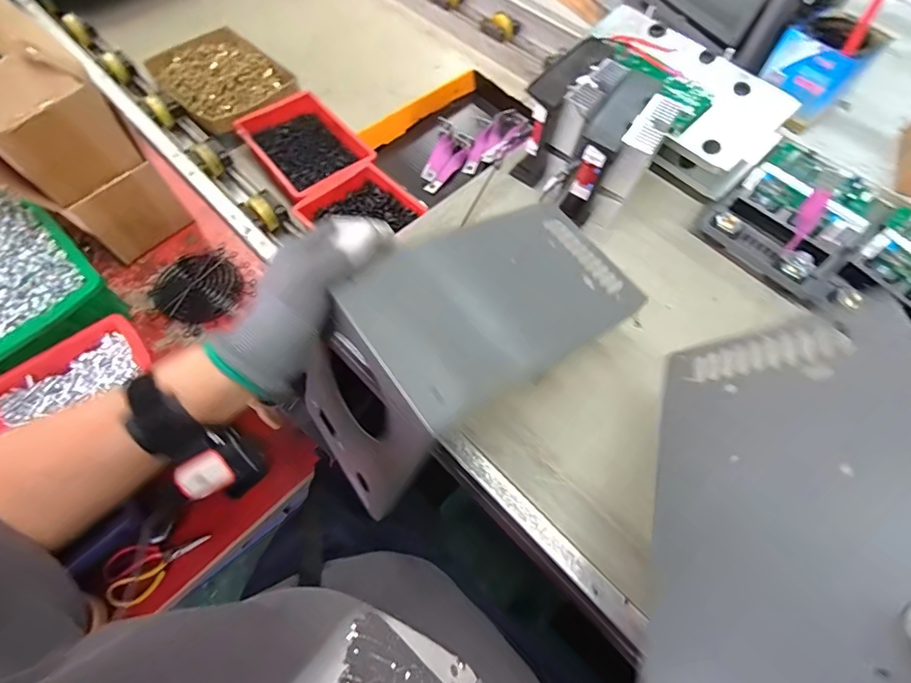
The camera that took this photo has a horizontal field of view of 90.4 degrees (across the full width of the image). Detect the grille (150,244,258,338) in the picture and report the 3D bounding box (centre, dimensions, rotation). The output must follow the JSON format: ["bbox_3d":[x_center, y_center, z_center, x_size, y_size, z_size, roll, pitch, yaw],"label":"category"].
[{"bbox_3d":[-0.292,-0.065,0.521,0.099,0.013,0.101,38,69,17],"label":"grille"}]

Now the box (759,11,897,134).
[{"bbox_3d":[0.494,-0.374,0.620,0.111,0.092,0.103,-37,70,-17],"label":"box"}]

